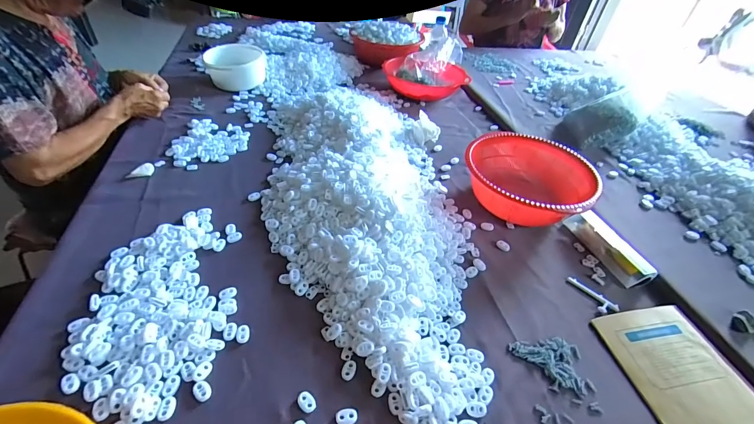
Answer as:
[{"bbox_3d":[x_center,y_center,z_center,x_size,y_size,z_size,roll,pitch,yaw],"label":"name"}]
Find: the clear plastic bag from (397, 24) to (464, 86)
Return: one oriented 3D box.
[{"bbox_3d":[0.182,-0.491,1.058,0.146,0.100,0.260,25,45,20],"label":"clear plastic bag"}]

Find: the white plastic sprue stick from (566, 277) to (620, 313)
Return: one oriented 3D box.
[{"bbox_3d":[0.325,0.124,0.512,0.025,0.007,0.076,-20,48,-26],"label":"white plastic sprue stick"}]

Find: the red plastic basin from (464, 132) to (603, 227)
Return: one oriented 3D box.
[{"bbox_3d":[0.284,-0.058,0.644,0.241,0.084,0.226,3,42,-3],"label":"red plastic basin"}]

